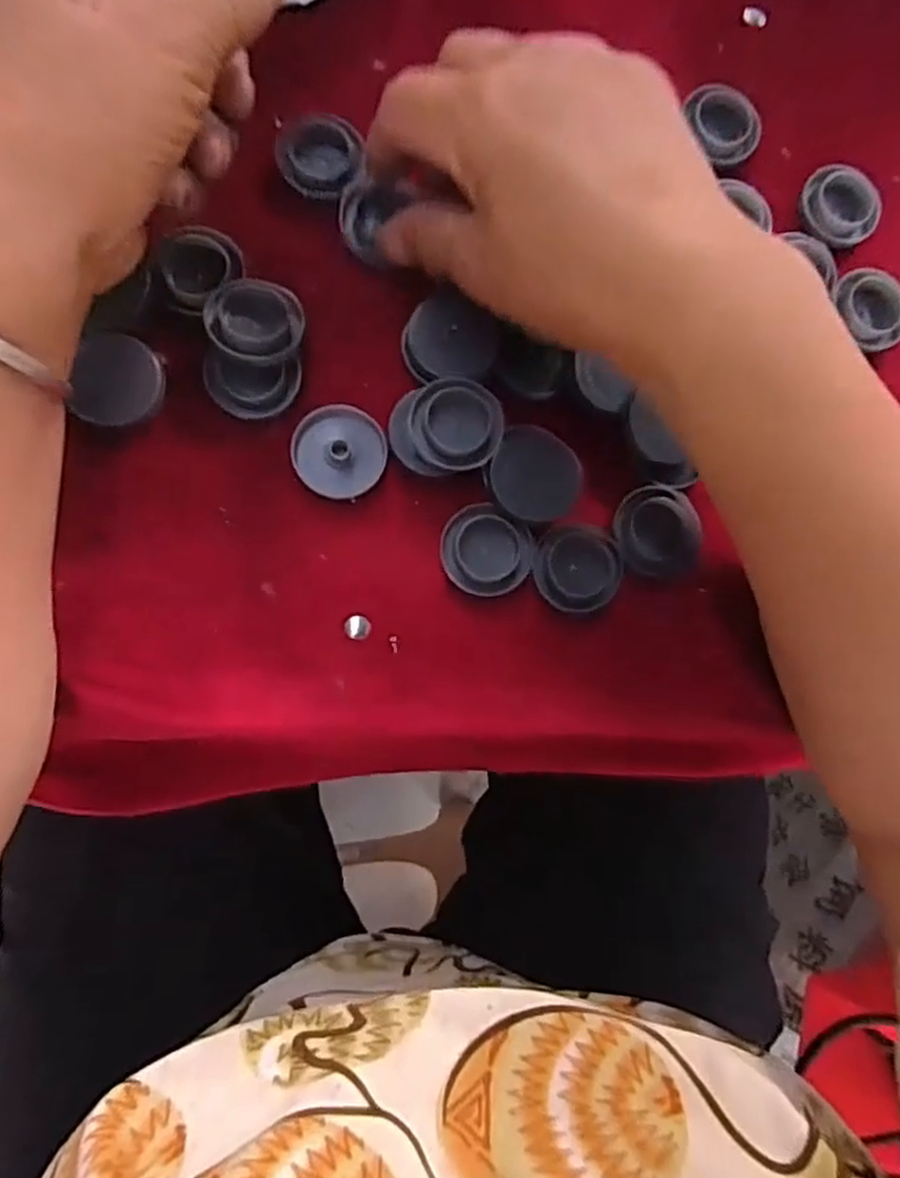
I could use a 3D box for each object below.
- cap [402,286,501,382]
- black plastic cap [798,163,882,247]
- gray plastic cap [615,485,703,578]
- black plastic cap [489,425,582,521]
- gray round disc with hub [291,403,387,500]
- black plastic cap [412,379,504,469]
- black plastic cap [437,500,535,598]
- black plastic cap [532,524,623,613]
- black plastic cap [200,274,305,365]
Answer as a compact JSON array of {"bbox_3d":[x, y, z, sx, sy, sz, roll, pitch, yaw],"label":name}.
[{"bbox_3d":[0.000,-0.092,0.269,0.033,0.014,0.031,10,82,-5],"label":"cap"},{"bbox_3d":[0.162,-0.159,0.299,0.030,0.012,0.031,1,83,-7],"label":"black plastic cap"},{"bbox_3d":[0.079,-0.022,0.271,0.033,0.005,0.033,1,83,-7],"label":"gray plastic cap"},{"bbox_3d":[0.031,-0.043,0.264,0.031,0.006,0.035,-18,86,-9],"label":"black plastic cap"},{"bbox_3d":[-0.040,-0.050,0.261,0.033,0.008,0.032,1,83,-7],"label":"gray round disc with hub"},{"bbox_3d":[0.002,-0.059,0.260,0.032,0.010,0.030,1,83,-7],"label":"black plastic cap"},{"bbox_3d":[0.013,-0.014,0.263,0.032,0.006,0.031,1,83,-7],"label":"black plastic cap"},{"bbox_3d":[0.047,-0.008,0.265,0.033,0.004,0.031,1,83,-7],"label":"black plastic cap"},{"bbox_3d":[-0.070,-0.095,0.256,0.033,0.009,0.027,10,99,-14],"label":"black plastic cap"}]

